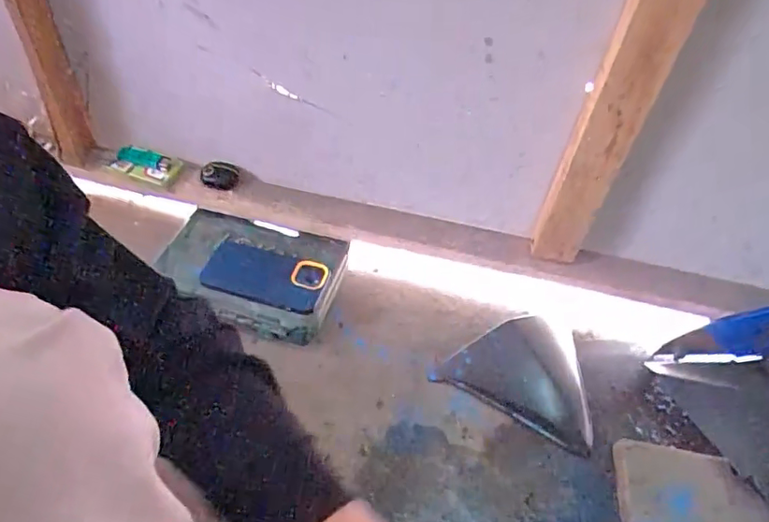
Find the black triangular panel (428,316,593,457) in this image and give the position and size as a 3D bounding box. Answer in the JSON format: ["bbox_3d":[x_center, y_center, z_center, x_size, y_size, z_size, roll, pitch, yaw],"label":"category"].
[{"bbox_3d":[0.190,0.146,0.721,0.207,0.025,0.137,25,74,9],"label":"black triangular panel"}]

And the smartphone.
[{"bbox_3d":[-0.169,0.021,0.759,0.188,0.012,0.089,11,50,20],"label":"smartphone"}]

